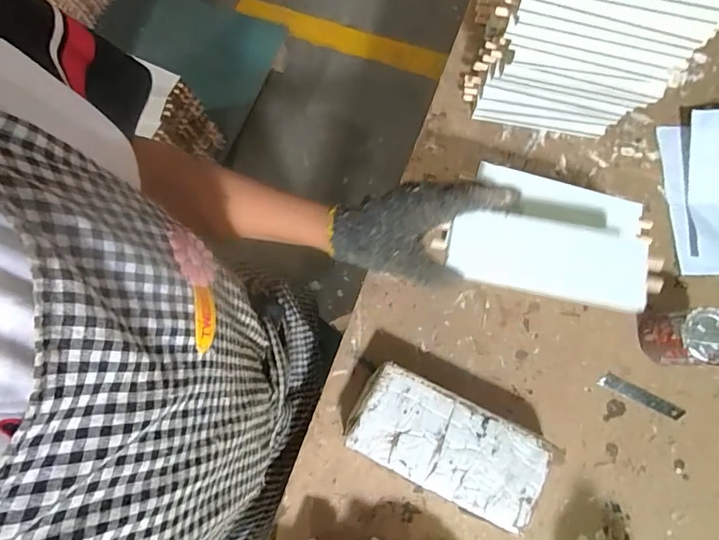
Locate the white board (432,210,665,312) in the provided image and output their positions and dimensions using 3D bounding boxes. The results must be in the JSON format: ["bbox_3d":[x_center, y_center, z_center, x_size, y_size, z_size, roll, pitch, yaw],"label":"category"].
[{"bbox_3d":[0.175,-0.010,0.409,0.194,0.019,0.066,11,79,5],"label":"white board"}]

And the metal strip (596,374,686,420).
[{"bbox_3d":[0.336,0.150,0.528,0.101,0.004,0.017,26,79,4],"label":"metal strip"}]

